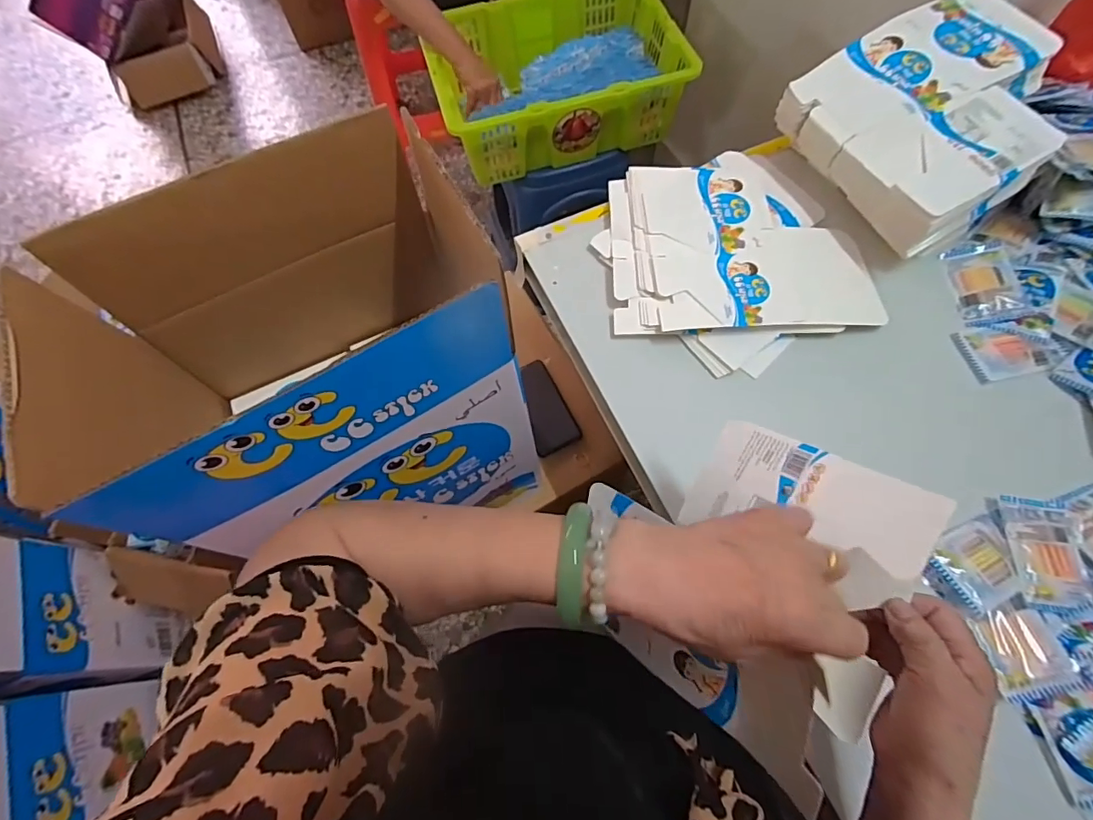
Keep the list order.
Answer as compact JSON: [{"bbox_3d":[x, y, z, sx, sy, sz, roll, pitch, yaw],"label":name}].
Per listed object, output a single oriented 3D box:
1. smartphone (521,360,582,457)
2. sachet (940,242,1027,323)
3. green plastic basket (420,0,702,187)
[{"bbox_3d":[-0.007,-0.007,0.809,0.072,0.008,0.155,-24,68,-7],"label":"smartphone"},{"bbox_3d":[0.506,-0.151,0.578,0.064,0.011,0.105,-6,68,15],"label":"sachet"},{"bbox_3d":[0.010,-0.671,1.021,0.466,0.159,0.355,-16,67,-4],"label":"green plastic basket"}]

